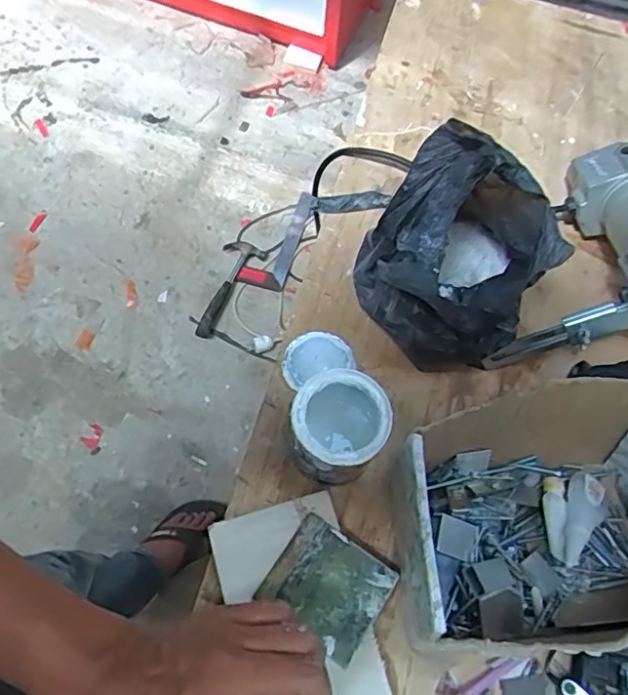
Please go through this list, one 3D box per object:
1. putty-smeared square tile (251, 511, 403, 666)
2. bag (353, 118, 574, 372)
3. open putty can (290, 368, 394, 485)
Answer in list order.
[{"bbox_3d":[0.010,0.172,0.426,0.079,0.008,0.072,32,67,11],"label":"putty-smeared square tile"},{"bbox_3d":[0.120,-0.069,0.467,0.130,0.170,0.143,-33,71,-17],"label":"bag"},{"bbox_3d":[0.018,0.065,0.455,0.066,0.081,0.070,1,65,-3],"label":"open putty can"}]

